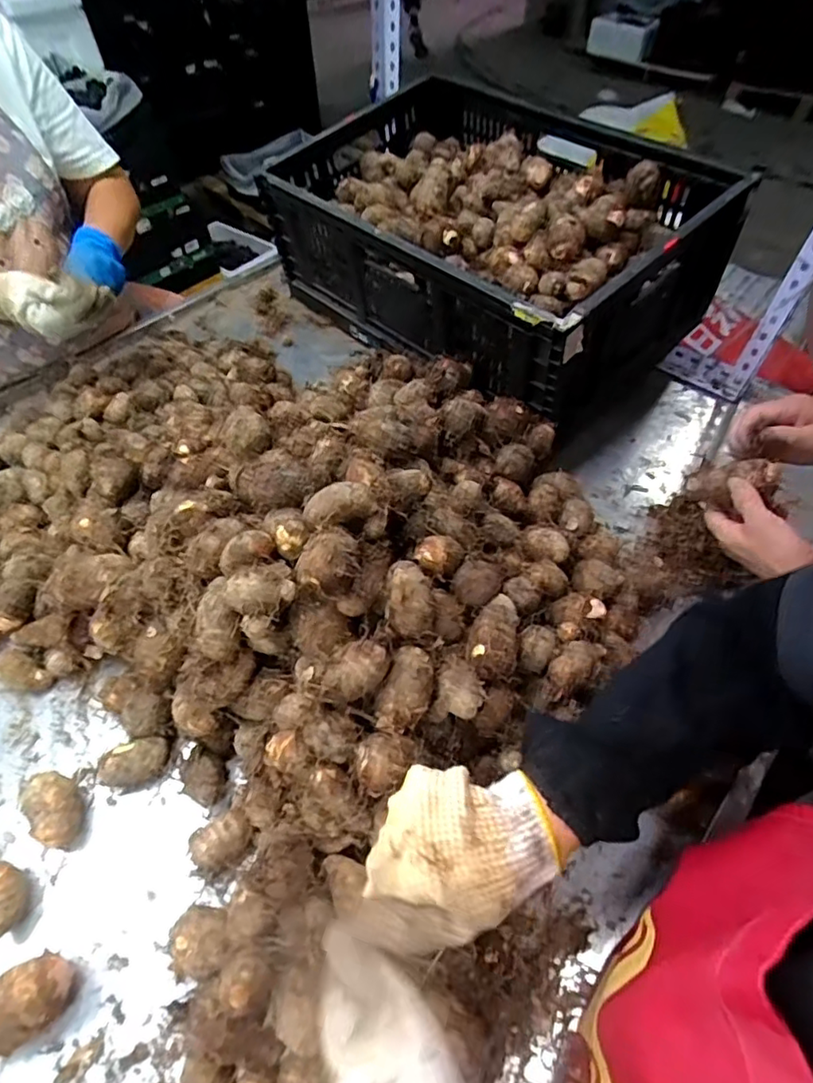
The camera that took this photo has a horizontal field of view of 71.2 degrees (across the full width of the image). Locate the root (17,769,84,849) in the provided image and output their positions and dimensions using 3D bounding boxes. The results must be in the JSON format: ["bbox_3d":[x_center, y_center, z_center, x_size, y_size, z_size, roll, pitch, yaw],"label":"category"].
[{"bbox_3d":[-0.323,0.244,0.523,0.037,0.042,0.067,-36,61,-23],"label":"root"}]

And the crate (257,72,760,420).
[{"bbox_3d":[0.105,-0.452,0.855,0.365,0.247,0.592,-35,61,-23],"label":"crate"}]

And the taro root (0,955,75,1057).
[{"bbox_3d":[-0.297,0.357,0.431,0.084,0.053,0.047,-27,58,-18],"label":"taro root"}]

